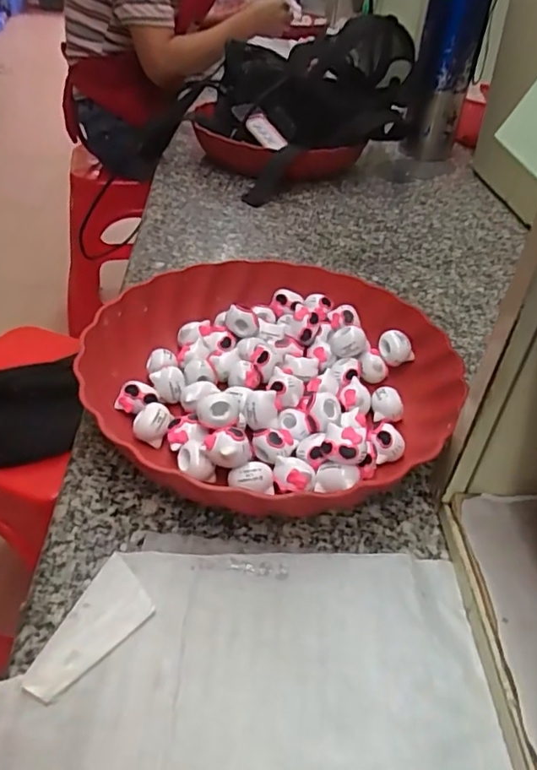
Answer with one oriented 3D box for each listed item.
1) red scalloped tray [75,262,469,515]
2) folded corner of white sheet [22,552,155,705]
[{"bbox_3d":[0.001,-0.008,0.396,0.235,0.045,0.235,-29,49,-33],"label":"red scalloped tray"},{"bbox_3d":[-0.079,0.114,0.273,0.032,0.005,0.069,23,47,10],"label":"folded corner of white sheet"}]

